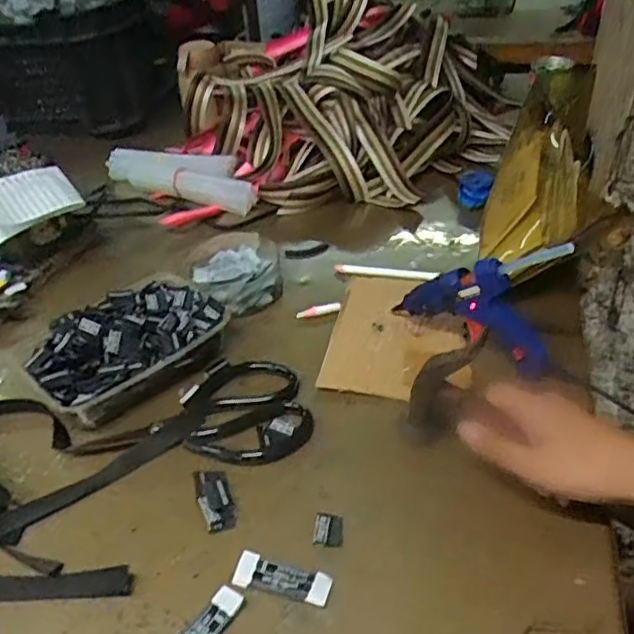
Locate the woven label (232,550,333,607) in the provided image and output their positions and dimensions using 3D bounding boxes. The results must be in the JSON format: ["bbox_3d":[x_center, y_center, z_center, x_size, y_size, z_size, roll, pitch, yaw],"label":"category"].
[{"bbox_3d":[-0.022,0.166,0.390,0.061,0.006,0.021,9,40,16],"label":"woven label"}]

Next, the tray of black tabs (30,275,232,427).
[{"bbox_3d":[-0.166,0.024,0.547,0.121,0.042,0.168,28,48,34],"label":"tray of black tabs"}]

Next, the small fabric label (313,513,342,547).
[{"bbox_3d":[0.008,0.145,0.419,0.019,0.007,0.024,0,38,5],"label":"small fabric label"}]

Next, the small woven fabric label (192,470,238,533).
[{"bbox_3d":[-0.073,0.128,0.438,0.022,0.011,0.052,-14,39,-13],"label":"small woven fabric label"}]

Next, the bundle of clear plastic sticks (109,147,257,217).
[{"bbox_3d":[-0.185,-0.191,0.820,0.244,0.040,0.065,18,43,26],"label":"bundle of clear plastic sticks"}]

